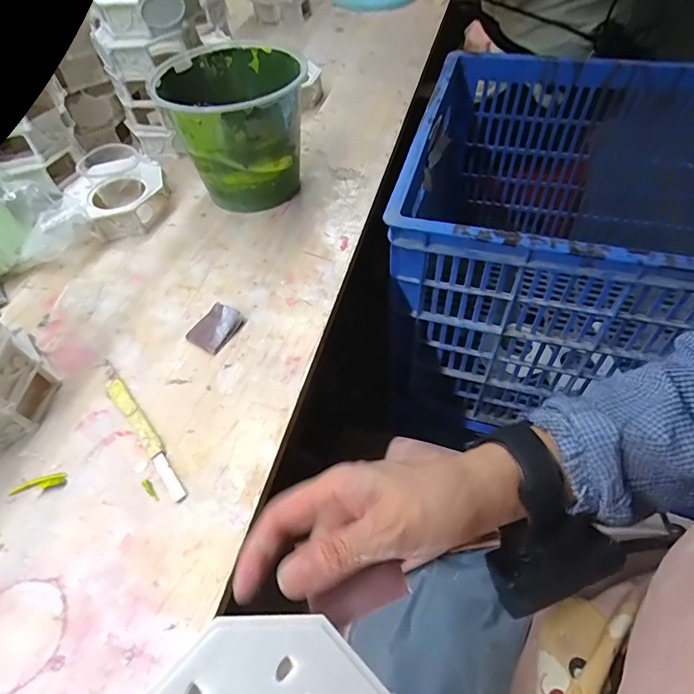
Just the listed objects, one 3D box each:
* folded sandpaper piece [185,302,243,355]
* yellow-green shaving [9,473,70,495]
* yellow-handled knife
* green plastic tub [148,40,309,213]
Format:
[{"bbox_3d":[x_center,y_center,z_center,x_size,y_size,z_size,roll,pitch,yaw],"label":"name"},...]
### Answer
[{"bbox_3d":[-0.129,-0.020,0.441,0.037,0.013,0.047,25,58,21],"label":"folded sandpaper piece"},{"bbox_3d":[-0.241,0.107,0.355,0.040,0.004,0.010,-15,53,-7],"label":"yellow-green shaving"},{"bbox_3d":[-0.167,0.072,0.377,0.015,0.008,0.134,-36,58,-21],"label":"yellow-handled knife"},{"bbox_3d":[-0.123,-0.254,0.545,0.148,0.136,0.160,-2,53,3],"label":"green plastic tub"}]

